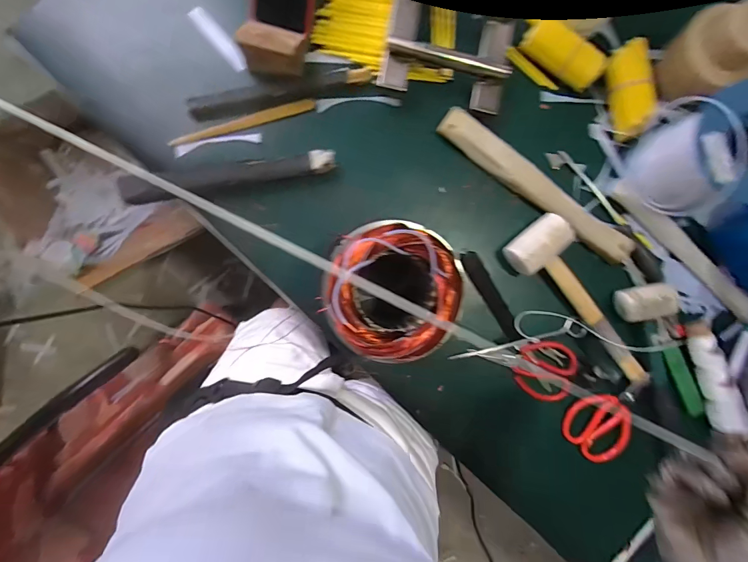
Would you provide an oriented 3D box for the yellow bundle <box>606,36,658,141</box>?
[{"bbox_3d":[0.382,-0.281,0.567,0.046,0.048,0.135,-11,102,-4],"label":"yellow bundle"}]

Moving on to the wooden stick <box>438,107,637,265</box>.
[{"bbox_3d":[0.243,-0.135,0.569,0.341,0.042,0.046,35,86,-2],"label":"wooden stick"}]

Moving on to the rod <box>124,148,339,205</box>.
[{"bbox_3d":[-0.198,-0.145,0.534,0.287,0.025,0.037,-10,89,-4],"label":"rod"}]

